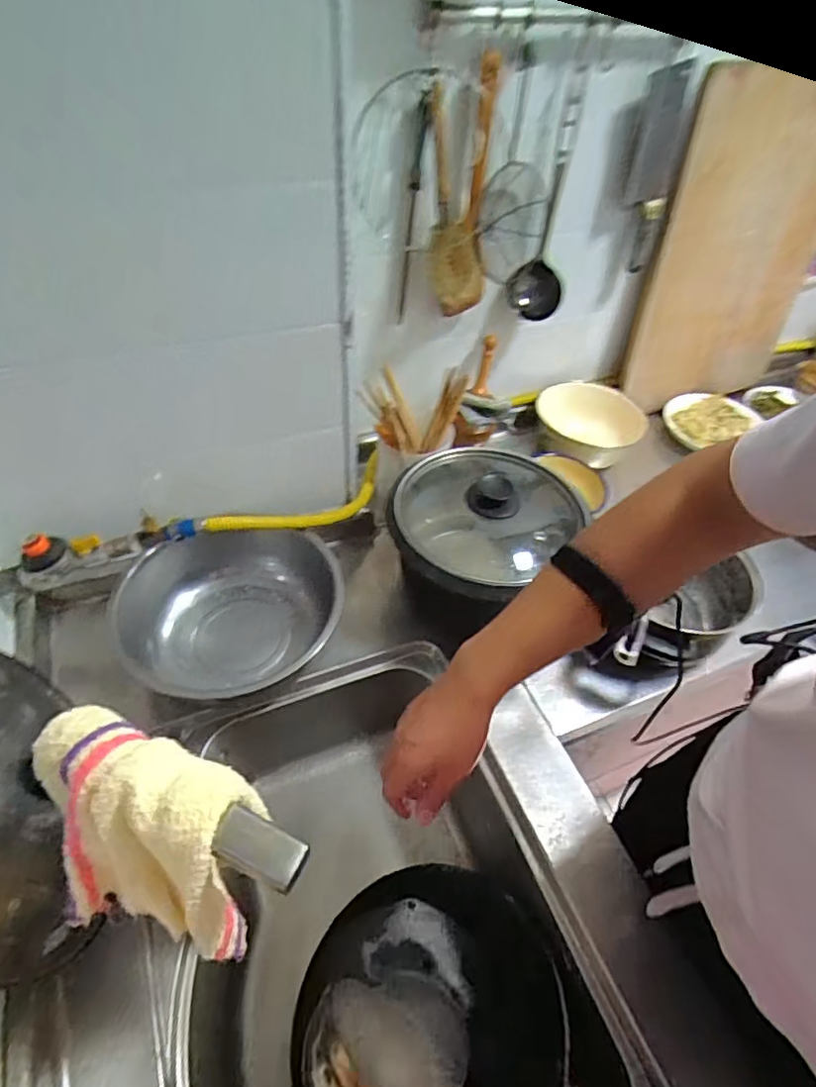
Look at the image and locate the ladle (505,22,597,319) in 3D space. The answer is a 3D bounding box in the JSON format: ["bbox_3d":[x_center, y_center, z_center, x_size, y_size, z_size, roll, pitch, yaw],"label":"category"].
[{"bbox_3d":[0.195,-0.485,0.823,0.074,0.341,0.090,11,48,11],"label":"ladle"}]

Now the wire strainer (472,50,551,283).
[{"bbox_3d":[0.143,-0.491,0.792,0.032,0.254,0.126,35,57,29],"label":"wire strainer"}]

